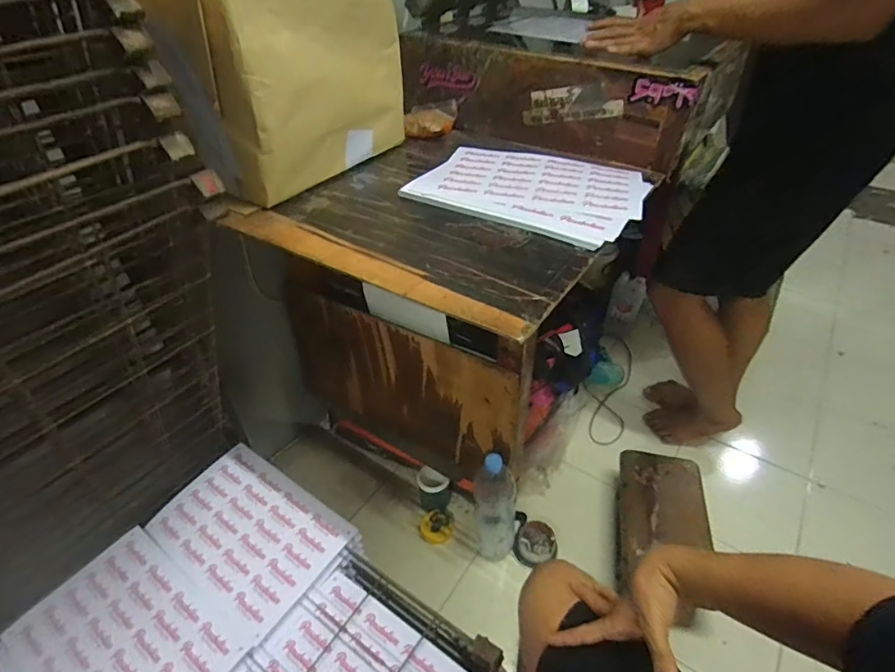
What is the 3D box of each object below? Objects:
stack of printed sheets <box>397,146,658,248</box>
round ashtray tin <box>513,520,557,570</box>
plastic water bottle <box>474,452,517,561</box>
[{"bbox_3d":[0.132,-0.239,0.780,0.338,0.016,0.250,21,49,26],"label":"stack of printed sheets"},{"bbox_3d":[0.199,0.476,1.118,0.098,0.042,0.094,-14,43,-9],"label":"round ashtray tin"},{"bbox_3d":[0.101,0.364,1.019,0.083,0.321,0.071,-1,43,5],"label":"plastic water bottle"}]

